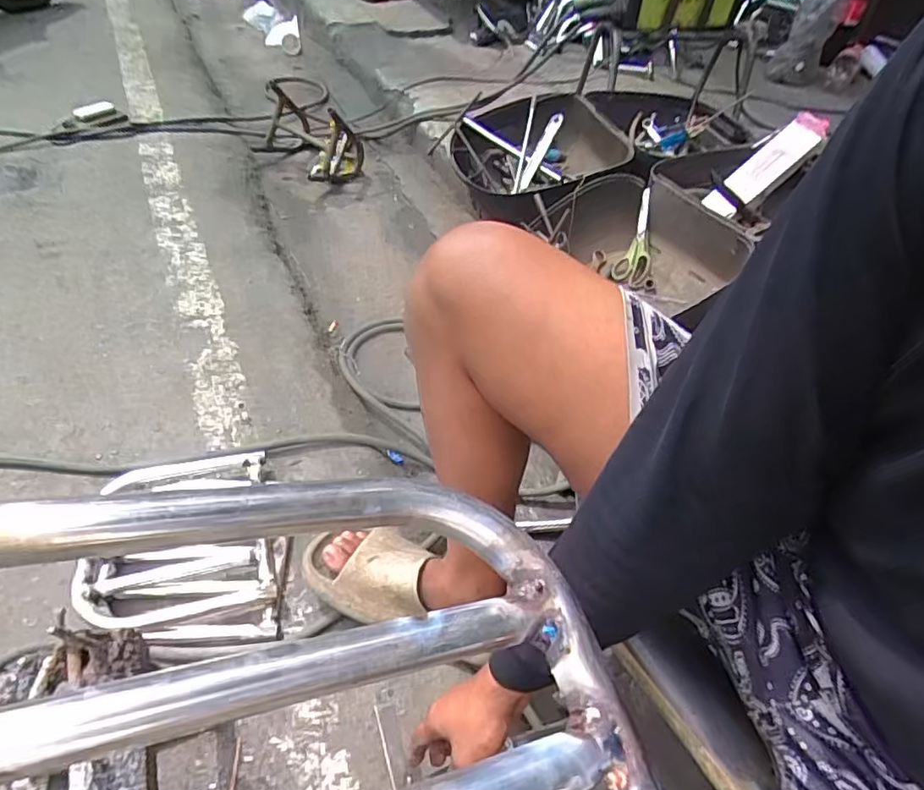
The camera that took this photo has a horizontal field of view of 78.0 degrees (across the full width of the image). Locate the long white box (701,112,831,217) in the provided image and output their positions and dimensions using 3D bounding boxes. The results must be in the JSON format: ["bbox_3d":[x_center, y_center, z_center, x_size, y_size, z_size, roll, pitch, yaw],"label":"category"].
[{"bbox_3d":[0.662,-0.501,1.238,0.302,0.018,0.077,-41,76,-4],"label":"long white box"}]

